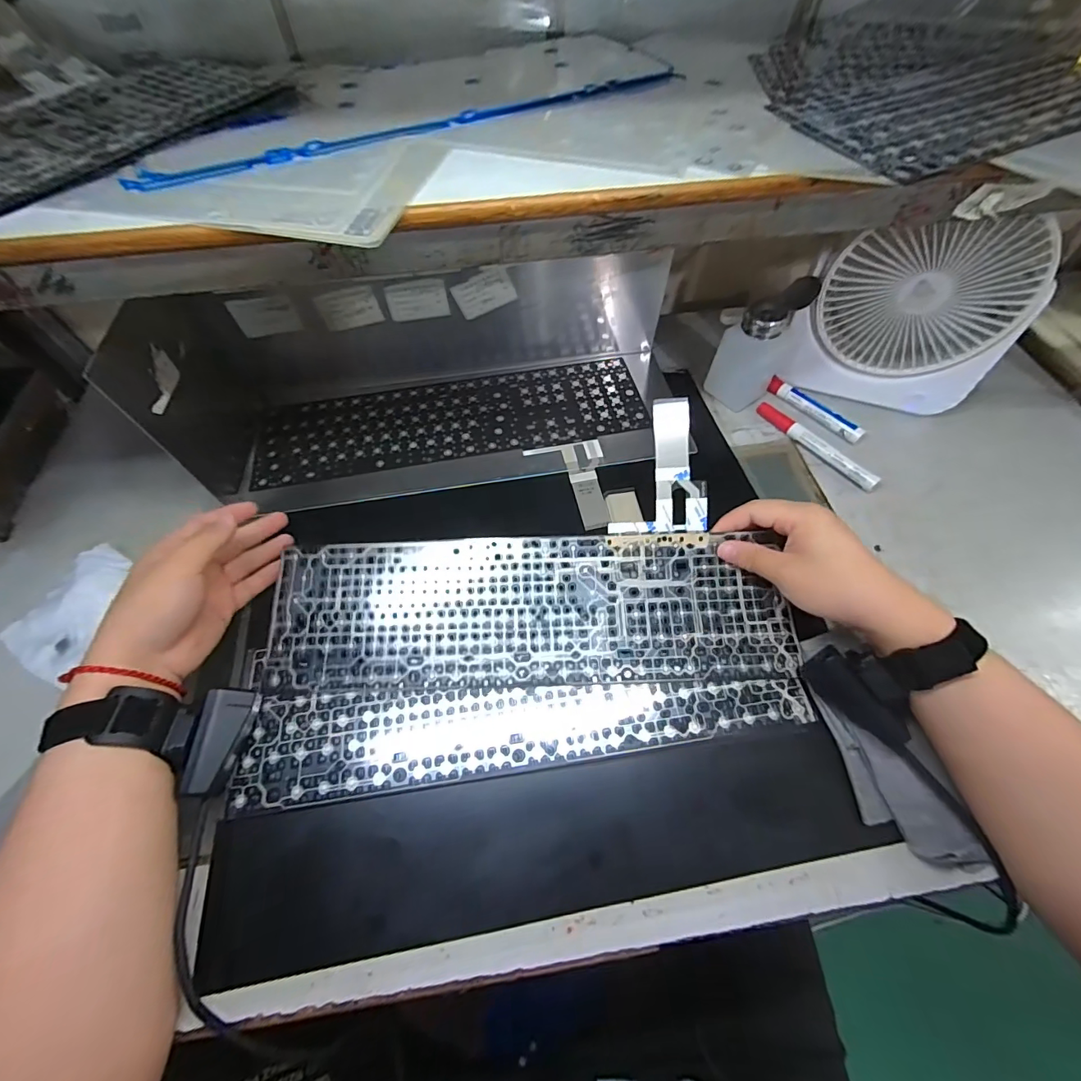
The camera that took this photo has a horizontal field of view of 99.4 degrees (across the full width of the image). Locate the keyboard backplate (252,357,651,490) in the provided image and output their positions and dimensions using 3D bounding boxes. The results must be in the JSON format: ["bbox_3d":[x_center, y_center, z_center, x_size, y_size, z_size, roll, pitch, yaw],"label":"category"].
[{"bbox_3d":[-0.098,-0.136,0.513,0.418,0.006,0.130,-7,58,-2],"label":"keyboard backplate"}]

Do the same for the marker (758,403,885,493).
[{"bbox_3d":[0.283,-0.099,0.474,0.013,0.018,0.139,-30,63,-16],"label":"marker"}]

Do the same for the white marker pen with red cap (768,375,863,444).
[{"bbox_3d":[0.297,-0.143,0.496,0.015,0.012,0.108,-35,64,-18],"label":"white marker pen with red cap"}]

